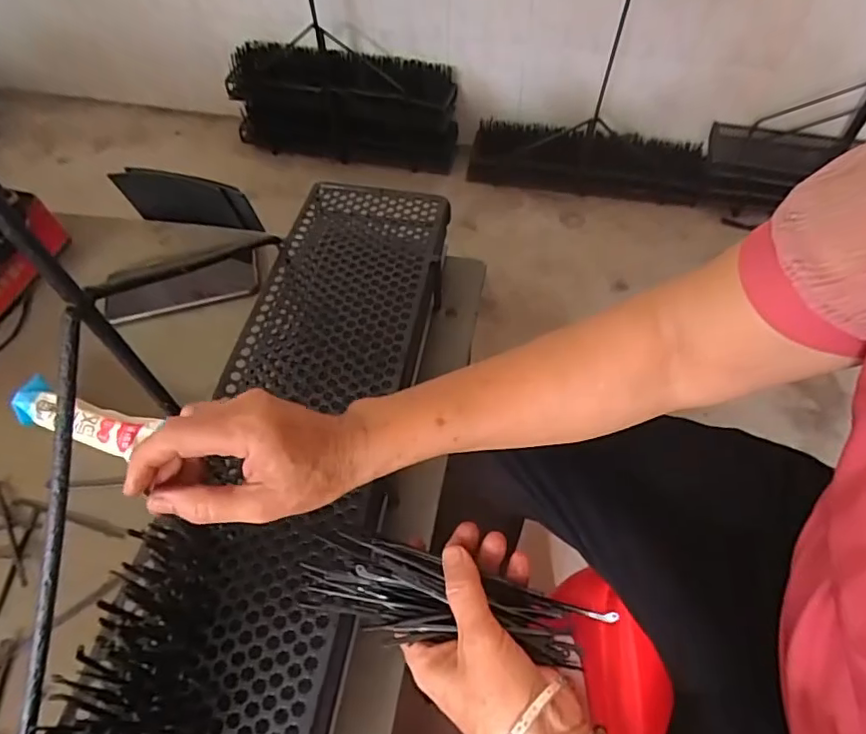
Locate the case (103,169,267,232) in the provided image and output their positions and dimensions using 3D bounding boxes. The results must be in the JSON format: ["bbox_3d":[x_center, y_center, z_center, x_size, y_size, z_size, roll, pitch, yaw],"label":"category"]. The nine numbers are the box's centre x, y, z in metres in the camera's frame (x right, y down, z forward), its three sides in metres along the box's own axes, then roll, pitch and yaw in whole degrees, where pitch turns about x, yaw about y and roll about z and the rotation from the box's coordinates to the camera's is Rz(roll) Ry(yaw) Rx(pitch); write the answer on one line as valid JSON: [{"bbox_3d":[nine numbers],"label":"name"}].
[{"bbox_3d":[-0.283,-0.190,0.647,0.156,0.067,0.020,10,56,9],"label":"case"}]

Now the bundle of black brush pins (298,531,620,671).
[{"bbox_3d":[0.009,0.141,0.339,0.180,0.022,0.052,8,56,12],"label":"bundle of black brush pins"}]

